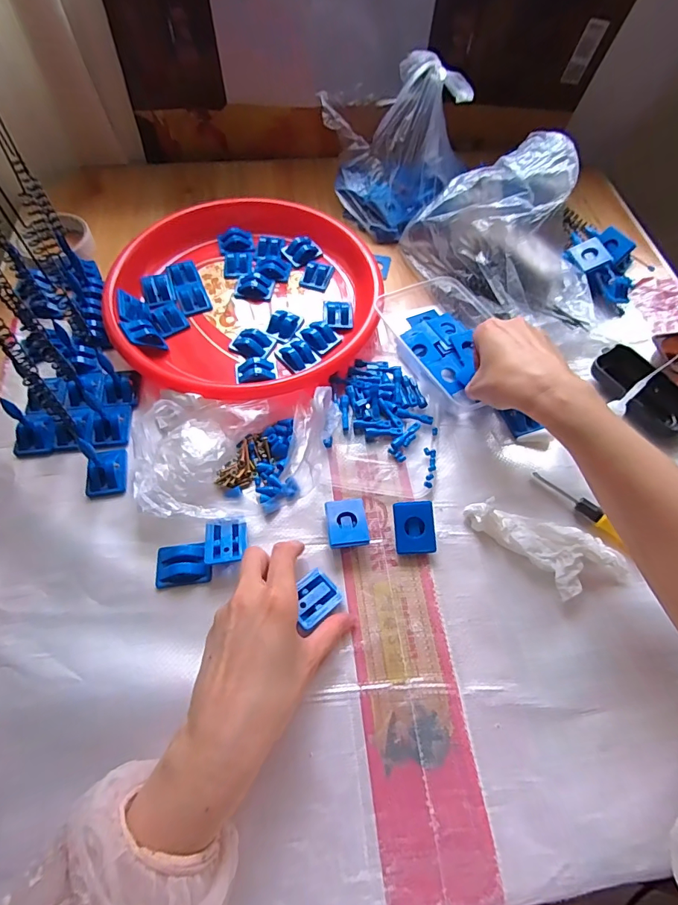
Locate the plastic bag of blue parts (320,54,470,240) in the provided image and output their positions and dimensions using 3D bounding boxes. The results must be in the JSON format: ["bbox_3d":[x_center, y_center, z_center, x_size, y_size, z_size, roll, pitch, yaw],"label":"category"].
[{"bbox_3d":[0.067,-0.375,0.546,0.175,0.157,0.137,1,61,-1],"label":"plastic bag of blue parts"}]

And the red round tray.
[{"bbox_3d":[-0.110,-0.184,0.504,0.282,0.041,0.283,1,61,-1],"label":"red round tray"}]

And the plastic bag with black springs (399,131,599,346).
[{"bbox_3d":[0.197,-0.238,0.486,0.130,0.134,0.231,-34,67,-19],"label":"plastic bag with black springs"}]

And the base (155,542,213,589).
[{"bbox_3d":[-0.130,0.093,0.365,0.044,0.010,0.033,-5,61,-5],"label":"base"}]

